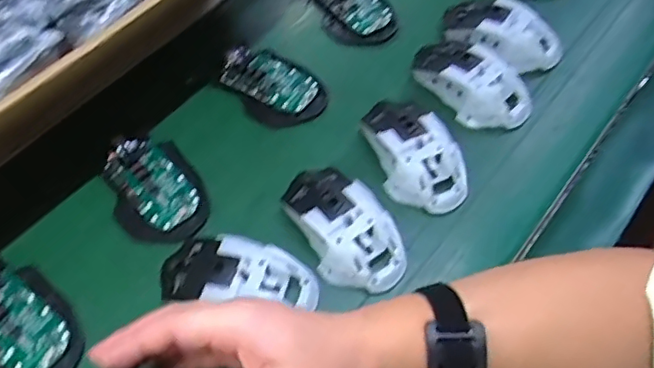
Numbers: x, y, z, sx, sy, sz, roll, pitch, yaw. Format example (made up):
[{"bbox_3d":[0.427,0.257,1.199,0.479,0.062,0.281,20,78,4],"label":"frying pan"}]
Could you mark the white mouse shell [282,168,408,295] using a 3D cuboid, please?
[{"bbox_3d":[0.012,0.029,0.443,0.064,0.029,0.115,-34,62,-18],"label":"white mouse shell"}]

